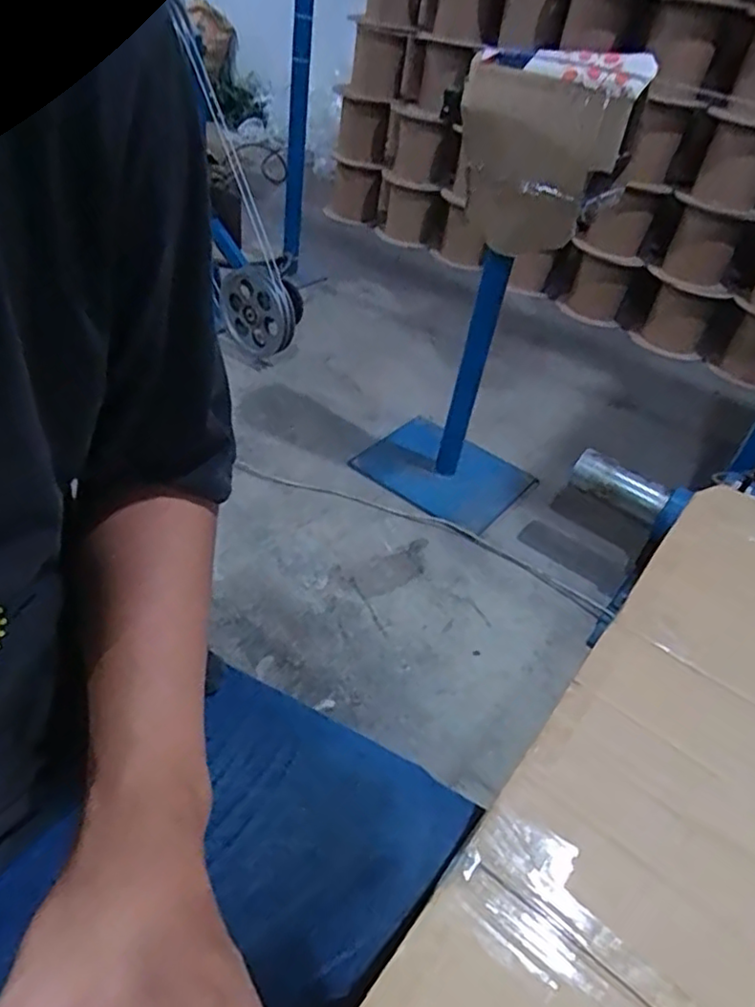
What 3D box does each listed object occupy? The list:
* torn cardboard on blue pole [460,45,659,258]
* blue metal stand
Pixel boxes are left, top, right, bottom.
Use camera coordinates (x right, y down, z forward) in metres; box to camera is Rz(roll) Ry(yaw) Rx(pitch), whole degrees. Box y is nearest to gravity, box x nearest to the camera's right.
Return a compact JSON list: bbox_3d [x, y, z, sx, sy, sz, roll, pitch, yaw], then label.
[{"bbox_3d":[0.346,-0.706,1.355,0.341,0.401,0.164,34,46,26],"label":"torn cardboard on blue pole"},{"bbox_3d":[0.225,-0.346,1.816,0.458,0.663,0.397,34,46,26],"label":"blue metal stand"}]

